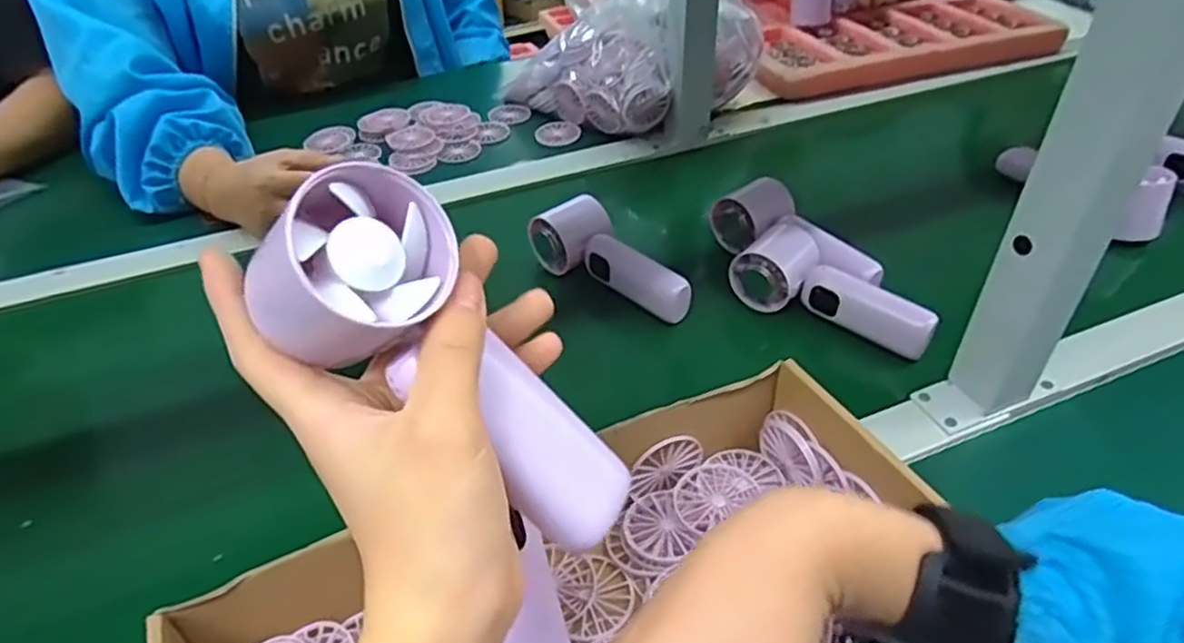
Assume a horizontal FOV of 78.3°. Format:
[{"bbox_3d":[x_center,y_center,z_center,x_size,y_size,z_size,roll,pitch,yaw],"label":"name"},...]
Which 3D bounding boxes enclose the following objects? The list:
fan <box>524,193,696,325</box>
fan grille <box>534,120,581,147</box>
[{"bbox_3d":[0.013,-0.048,0.604,0.057,0.047,0.145,-24,46,-25],"label":"fan"},{"bbox_3d":[-0.040,-0.218,0.838,0.043,0.011,0.044,32,51,32],"label":"fan grille"}]

